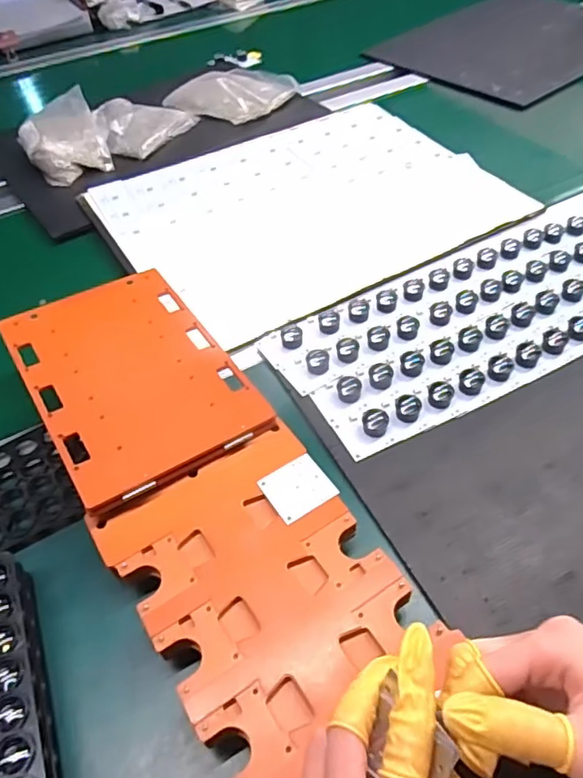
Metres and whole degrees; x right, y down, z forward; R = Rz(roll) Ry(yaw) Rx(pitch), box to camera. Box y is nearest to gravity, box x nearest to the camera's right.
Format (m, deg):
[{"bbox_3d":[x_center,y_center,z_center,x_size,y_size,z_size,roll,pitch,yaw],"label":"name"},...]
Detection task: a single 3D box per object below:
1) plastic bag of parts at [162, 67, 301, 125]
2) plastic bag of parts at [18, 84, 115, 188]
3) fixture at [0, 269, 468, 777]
[{"bbox_3d":[-0.095,-0.492,0.946,0.166,0.029,0.161,31,58,27],"label":"plastic bag of parts"},{"bbox_3d":[-0.338,-0.370,0.841,0.113,0.048,0.166,-21,51,-14],"label":"plastic bag of parts"},{"bbox_3d":[-0.079,0.059,0.444,0.159,0.023,0.436,-28,58,-21],"label":"fixture"}]

